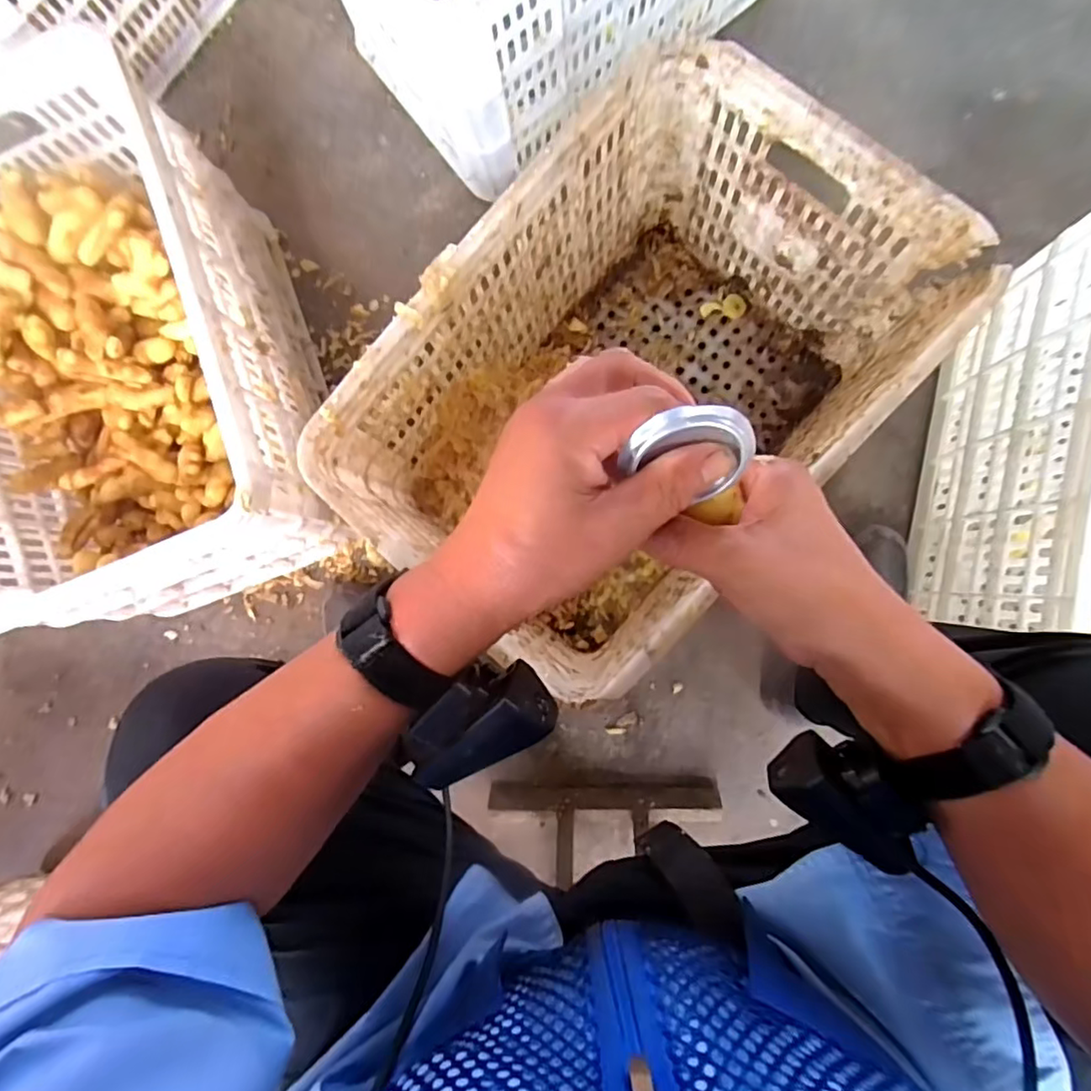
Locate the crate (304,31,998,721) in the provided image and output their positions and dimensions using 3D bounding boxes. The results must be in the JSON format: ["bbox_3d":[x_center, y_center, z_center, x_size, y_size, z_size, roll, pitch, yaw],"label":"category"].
[{"bbox_3d":[0.081,-0.148,0.638,0.358,0.298,0.515,43,92,4],"label":"crate"}]

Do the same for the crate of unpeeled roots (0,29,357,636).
[{"bbox_3d":[-0.485,-0.204,0.692,0.354,0.291,0.523,-19,85,3],"label":"crate of unpeeled roots"}]

